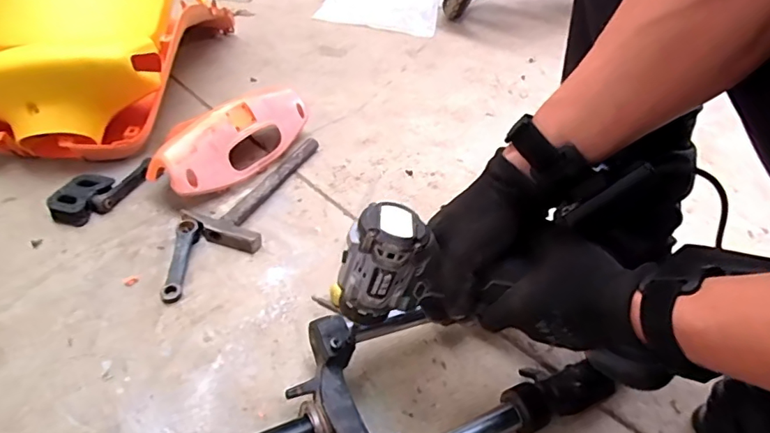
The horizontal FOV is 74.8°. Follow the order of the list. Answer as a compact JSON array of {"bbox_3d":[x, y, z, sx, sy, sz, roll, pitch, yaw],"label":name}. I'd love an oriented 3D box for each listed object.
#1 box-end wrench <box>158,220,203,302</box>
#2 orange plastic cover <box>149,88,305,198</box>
[{"bbox_3d":[-0.254,0.053,0.629,0.029,0.022,0.126,1,39,-6],"label":"box-end wrench"},{"bbox_3d":[-0.220,-0.123,0.788,0.072,0.103,0.301,21,41,18],"label":"orange plastic cover"}]

